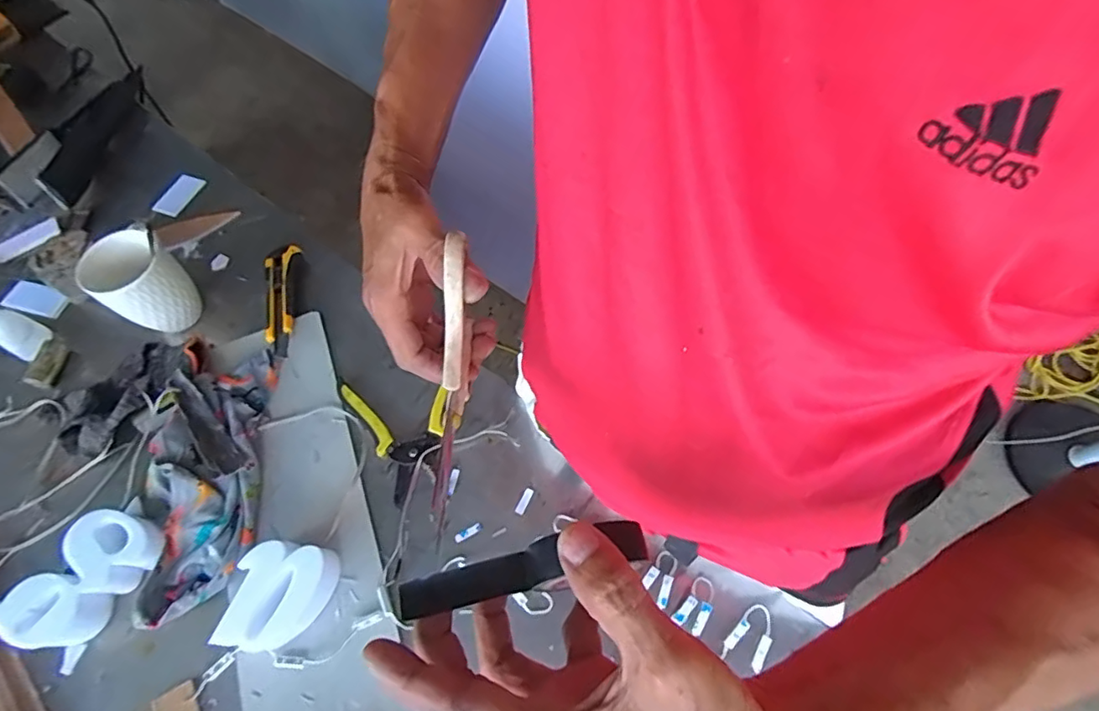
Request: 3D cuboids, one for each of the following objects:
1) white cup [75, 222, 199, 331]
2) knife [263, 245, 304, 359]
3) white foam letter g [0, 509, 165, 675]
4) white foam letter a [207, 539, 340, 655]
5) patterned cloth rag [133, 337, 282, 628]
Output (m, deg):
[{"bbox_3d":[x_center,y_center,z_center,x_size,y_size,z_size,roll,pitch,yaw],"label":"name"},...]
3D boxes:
[{"bbox_3d":[-0.440,-0.073,0.613,0.079,0.104,0.078,-1,62,3],"label":"white cup"},{"bbox_3d":[-0.312,-0.063,0.646,0.036,0.023,0.148,-8,62,-1],"label":"knife"},{"bbox_3d":[-0.417,0.202,0.502,0.073,0.048,0.129,33,68,19],"label":"white foam letter g"},{"bbox_3d":[-0.232,0.209,0.481,0.071,0.043,0.084,3,62,5],"label":"white foam letter a"},{"bbox_3d":[-0.340,0.108,0.542,0.107,0.049,0.264,-6,62,0],"label":"patterned cloth rag"}]

